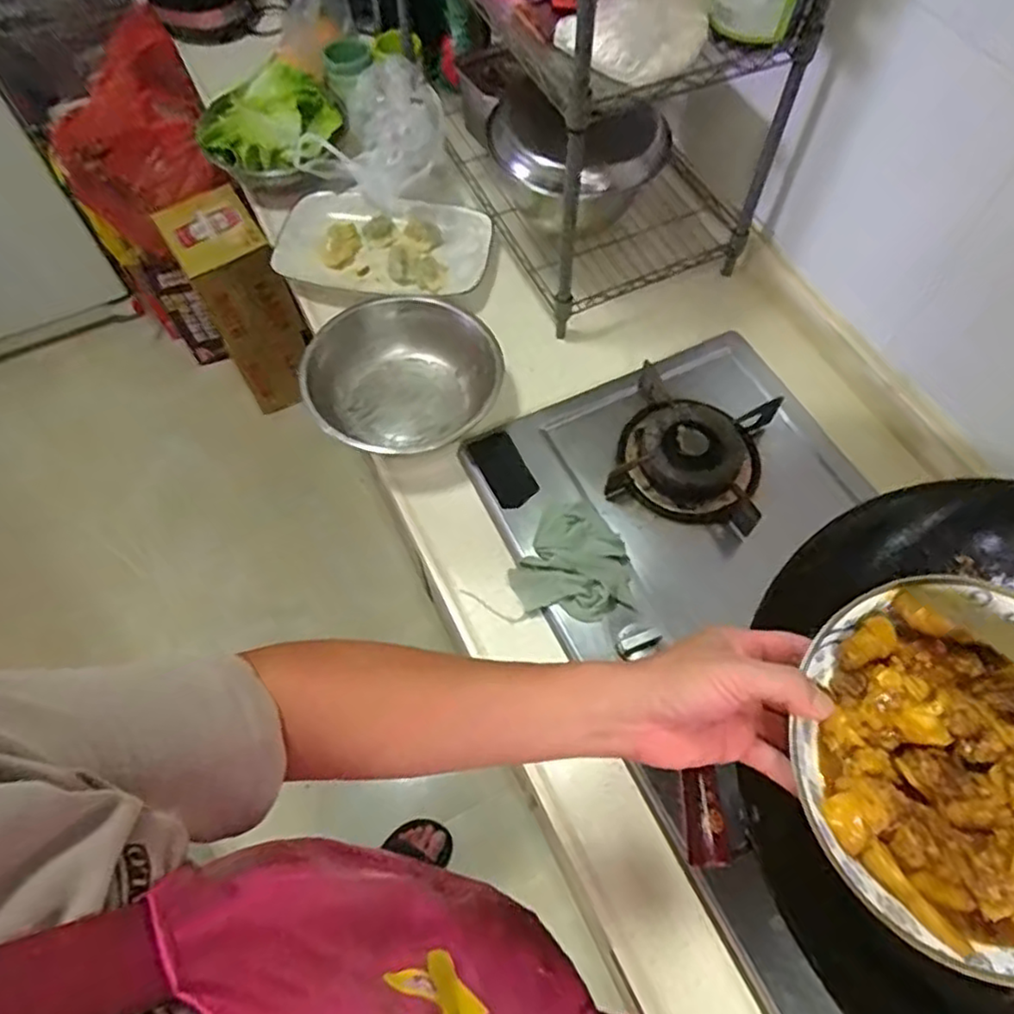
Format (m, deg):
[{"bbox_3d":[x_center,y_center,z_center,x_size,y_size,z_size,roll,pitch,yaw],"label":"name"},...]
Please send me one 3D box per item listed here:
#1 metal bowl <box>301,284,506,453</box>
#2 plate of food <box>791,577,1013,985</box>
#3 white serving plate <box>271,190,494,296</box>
[{"bbox_3d":[-0.126,-0.156,0.845,0.222,0.098,0.197,-17,63,-8],"label":"metal bowl"},{"bbox_3d":[0.273,0.146,0.393,0.205,0.044,0.203,0,62,0],"label":"plate of food"},{"bbox_3d":[-0.171,-0.373,0.971,0.287,0.055,0.163,5,62,3],"label":"white serving plate"}]

